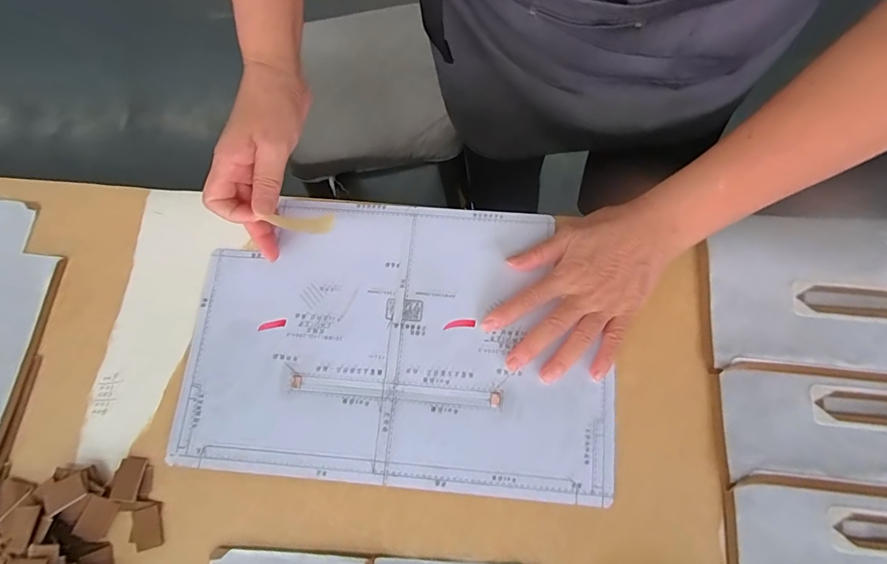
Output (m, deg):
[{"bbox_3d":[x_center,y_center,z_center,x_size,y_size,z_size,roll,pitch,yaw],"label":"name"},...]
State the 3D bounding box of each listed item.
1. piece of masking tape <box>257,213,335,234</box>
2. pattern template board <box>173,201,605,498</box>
[{"bbox_3d":[-0.120,-0.050,0.383,0.052,0.006,0.018,0,73,-21],"label":"piece of masking tape"},{"bbox_3d":[-0.042,0.046,0.400,0.355,0.008,0.243,4,75,3],"label":"pattern template board"}]

